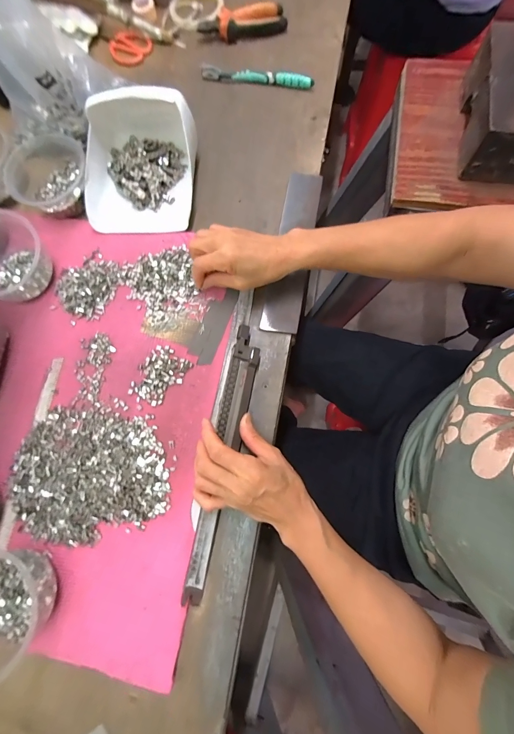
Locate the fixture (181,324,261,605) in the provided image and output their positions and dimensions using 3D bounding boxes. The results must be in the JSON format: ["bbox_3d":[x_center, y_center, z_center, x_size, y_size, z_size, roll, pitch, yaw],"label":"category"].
[{"bbox_3d":[-0.038,0.100,0.363,0.032,0.012,0.308,12,78,4],"label":"fixture"}]

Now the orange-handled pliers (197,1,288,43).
[{"bbox_3d":[-0.026,-0.590,0.537,0.144,0.031,0.044,-7,76,-1],"label":"orange-handled pliers"}]

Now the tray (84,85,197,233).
[{"bbox_3d":[-0.165,-0.290,0.433,0.157,0.083,0.176,1,76,3],"label":"tray"}]

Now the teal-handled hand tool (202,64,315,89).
[{"bbox_3d":[-0.001,-0.481,0.513,0.187,0.022,0.017,12,76,4],"label":"teal-handled hand tool"}]

